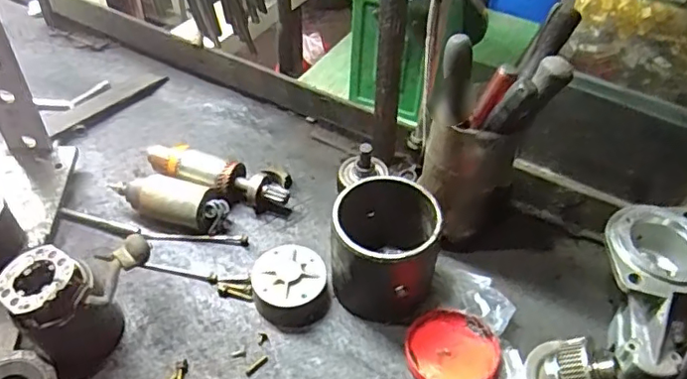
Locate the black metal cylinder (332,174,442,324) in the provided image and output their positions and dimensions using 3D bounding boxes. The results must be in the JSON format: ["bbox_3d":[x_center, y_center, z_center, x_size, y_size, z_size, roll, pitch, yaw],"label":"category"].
[{"bbox_3d":[0.045,0.056,0.617,0.103,0.113,0.120,10,48,9],"label":"black metal cylinder"}]

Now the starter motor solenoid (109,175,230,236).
[{"bbox_3d":[-0.206,0.016,0.701,0.131,0.048,0.052,12,48,11],"label":"starter motor solenoid"}]

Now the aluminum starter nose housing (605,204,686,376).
[{"bbox_3d":[0.309,0.096,0.594,0.105,0.090,0.189,20,65,18],"label":"aluminum starter nose housing"}]

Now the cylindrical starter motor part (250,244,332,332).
[{"bbox_3d":[-0.056,0.103,0.623,0.077,0.039,0.079,0,47,0],"label":"cylindrical starter motor part"}]

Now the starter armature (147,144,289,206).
[{"bbox_3d":[-0.160,-0.016,0.731,0.191,0.045,0.055,8,48,8],"label":"starter armature"}]

